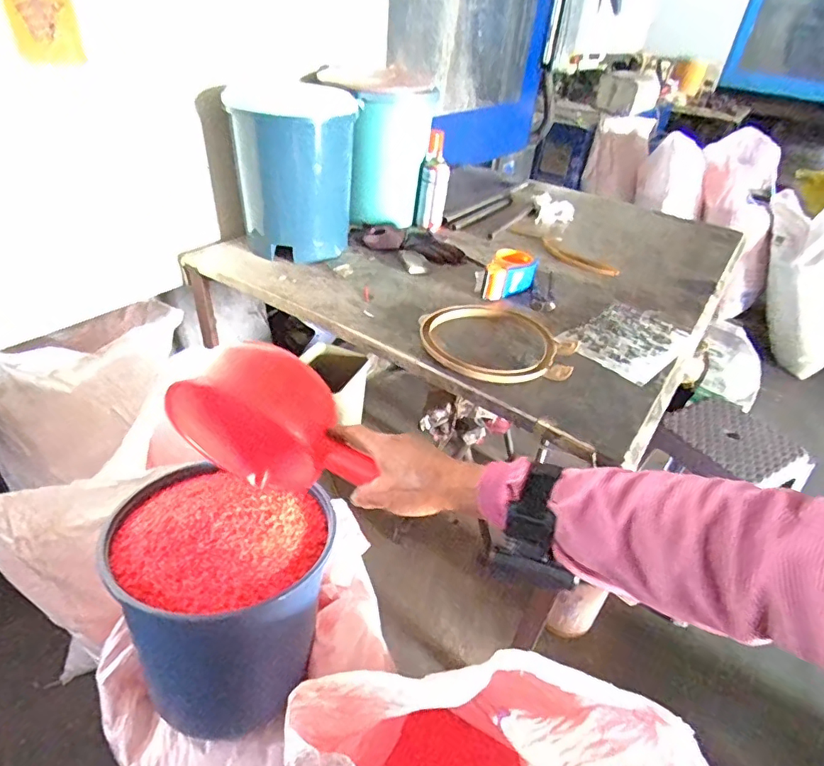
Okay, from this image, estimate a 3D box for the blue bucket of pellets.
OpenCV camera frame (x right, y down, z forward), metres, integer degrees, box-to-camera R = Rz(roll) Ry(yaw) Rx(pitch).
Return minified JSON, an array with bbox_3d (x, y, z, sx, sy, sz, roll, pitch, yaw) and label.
[{"bbox_3d":[-0.229,0.267,0.657,0.227,0.276,0.206,7,35,0],"label":"blue bucket of pellets"}]

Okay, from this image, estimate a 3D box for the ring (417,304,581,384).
[{"bbox_3d":[0.150,-0.071,0.892,0.242,0.023,0.248,4,35,-3],"label":"ring"}]

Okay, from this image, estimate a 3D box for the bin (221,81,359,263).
[{"bbox_3d":[-0.232,-0.450,1.134,0.176,0.297,0.244,21,37,20],"label":"bin"}]

